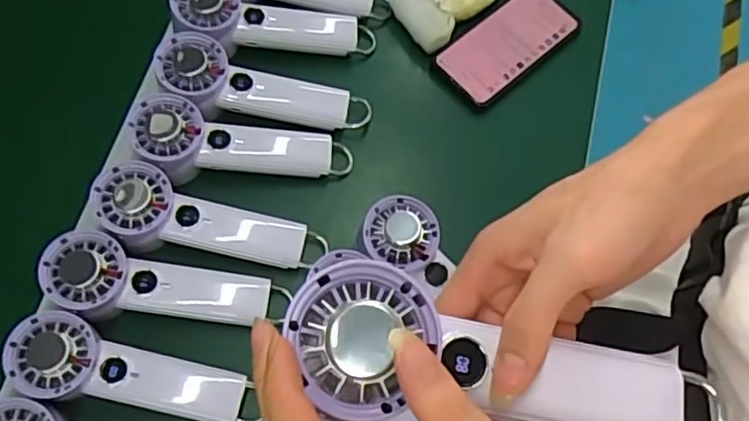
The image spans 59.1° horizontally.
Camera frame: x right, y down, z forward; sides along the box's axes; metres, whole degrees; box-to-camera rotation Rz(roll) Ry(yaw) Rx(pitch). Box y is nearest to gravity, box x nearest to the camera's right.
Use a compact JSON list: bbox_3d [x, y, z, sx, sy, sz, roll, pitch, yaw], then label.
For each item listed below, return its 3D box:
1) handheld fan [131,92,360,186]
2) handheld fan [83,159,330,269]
[{"bbox_3d":[-0.114,-0.057,0.584,0.194,0.039,0.063,8,68,-15],"label":"handheld fan"},{"bbox_3d":[-0.142,0.011,0.561,0.185,0.032,0.061,16,68,-14],"label":"handheld fan"}]

